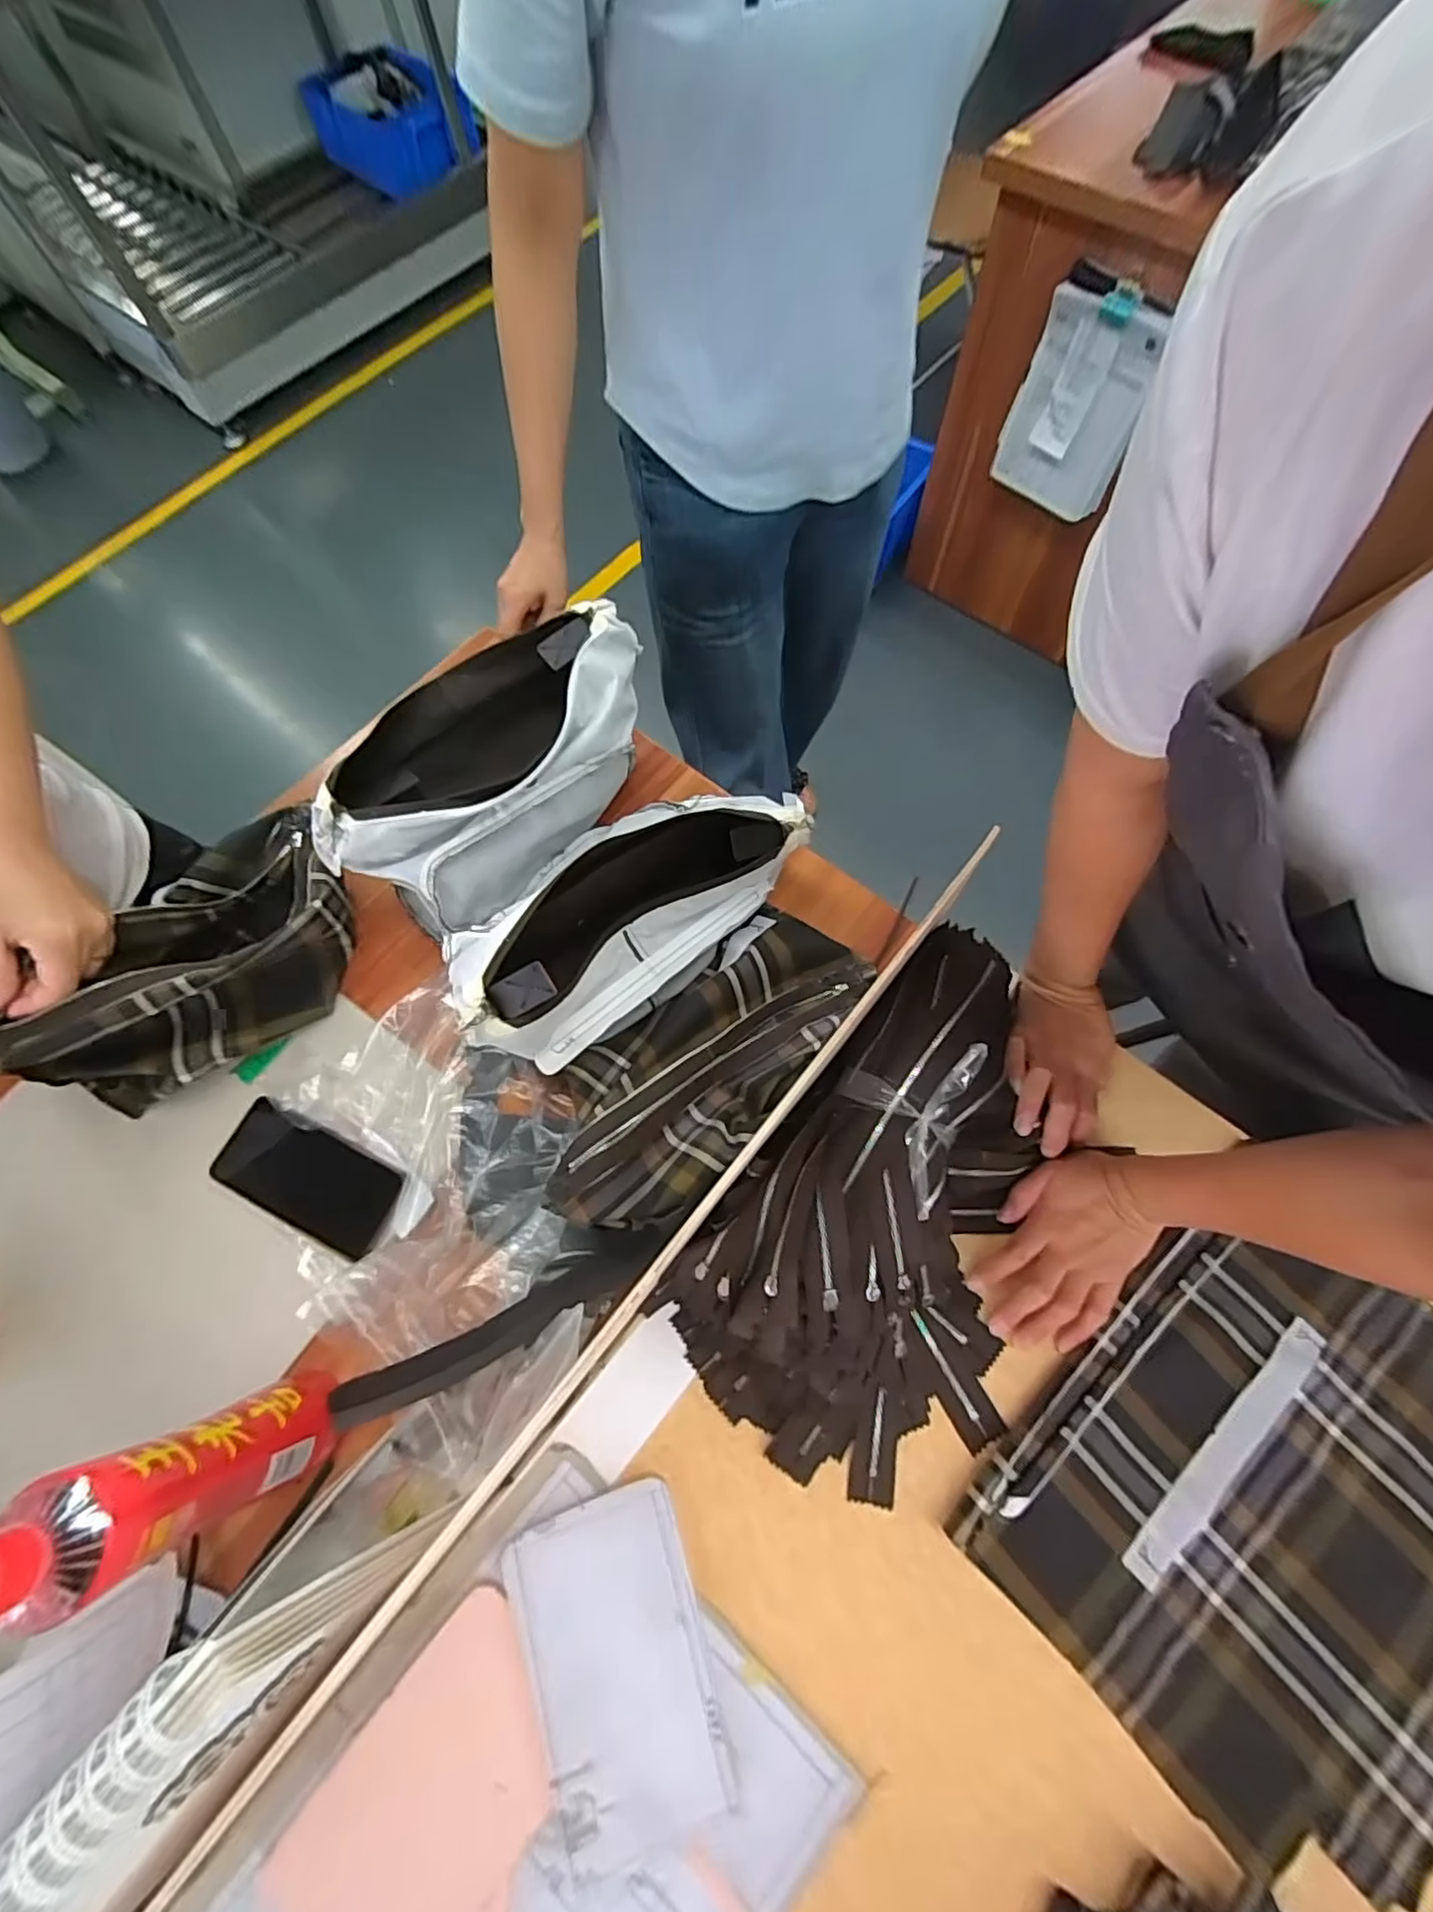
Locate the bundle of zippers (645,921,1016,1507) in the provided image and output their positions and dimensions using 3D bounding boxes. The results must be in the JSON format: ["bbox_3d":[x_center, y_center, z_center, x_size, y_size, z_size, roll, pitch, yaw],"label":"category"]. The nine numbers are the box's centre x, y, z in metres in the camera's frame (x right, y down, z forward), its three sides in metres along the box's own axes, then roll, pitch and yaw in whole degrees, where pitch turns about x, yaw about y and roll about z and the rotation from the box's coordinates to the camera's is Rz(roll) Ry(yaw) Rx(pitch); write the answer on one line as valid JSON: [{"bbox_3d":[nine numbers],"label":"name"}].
[{"bbox_3d":[0.144,0.188,0.471,0.222,0.104,0.366,37,75,15],"label":"bundle of zippers"}]

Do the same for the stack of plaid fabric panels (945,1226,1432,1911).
[{"bbox_3d":[0.387,0.374,0.449,0.345,0.018,0.295,-42,73,-13],"label":"stack of plaid fabric panels"}]

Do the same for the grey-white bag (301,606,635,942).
[{"bbox_3d":[-0.190,-0.167,0.563,0.143,0.132,0.285,42,76,16],"label":"grey-white bag"}]

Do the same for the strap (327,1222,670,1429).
[{"bbox_3d":[-0.152,0.259,0.456,0.251,0.032,0.038,-27,70,-8],"label":"strap"}]

